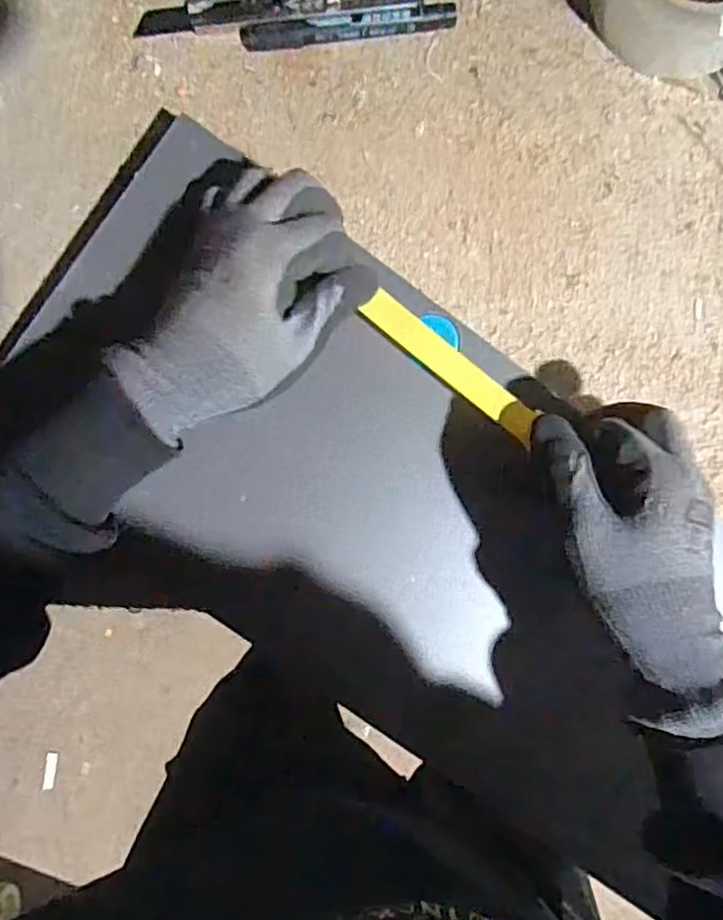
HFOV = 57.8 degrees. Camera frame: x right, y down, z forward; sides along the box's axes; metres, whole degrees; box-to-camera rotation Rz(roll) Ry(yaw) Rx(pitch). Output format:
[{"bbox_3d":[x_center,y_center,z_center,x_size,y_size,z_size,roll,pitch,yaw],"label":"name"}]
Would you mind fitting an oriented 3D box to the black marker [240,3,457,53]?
[{"bbox_3d":[-0.008,-0.273,0.414,0.134,0.010,0.016,-6,91,-2],"label":"black marker"}]

